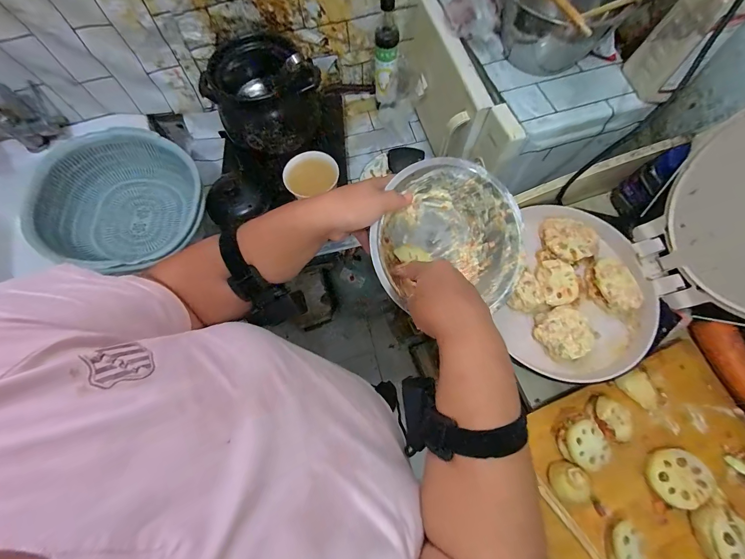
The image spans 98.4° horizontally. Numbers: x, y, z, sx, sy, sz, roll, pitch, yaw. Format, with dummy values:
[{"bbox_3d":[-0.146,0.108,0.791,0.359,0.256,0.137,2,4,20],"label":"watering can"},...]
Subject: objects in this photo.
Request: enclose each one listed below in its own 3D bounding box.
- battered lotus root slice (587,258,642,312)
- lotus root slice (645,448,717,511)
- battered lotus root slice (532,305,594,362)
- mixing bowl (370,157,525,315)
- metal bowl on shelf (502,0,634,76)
[{"bbox_3d":[0.366,0.007,0.490,0.061,0.021,0.081,-8,71,-2],"label":"battered lotus root slice"},{"bbox_3d":[0.410,0.265,0.430,0.070,0.012,0.064,-15,49,17],"label":"lotus root slice"},{"bbox_3d":[0.278,0.080,0.473,0.064,0.033,0.072,-19,72,-6],"label":"battered lotus root slice"},{"bbox_3d":[0.092,-0.047,0.444,0.207,0.088,0.208,1,87,-15],"label":"mixing bowl"},{"bbox_3d":[0.320,-0.467,0.566,0.188,0.111,0.177,0,71,1],"label":"metal bowl on shelf"}]

